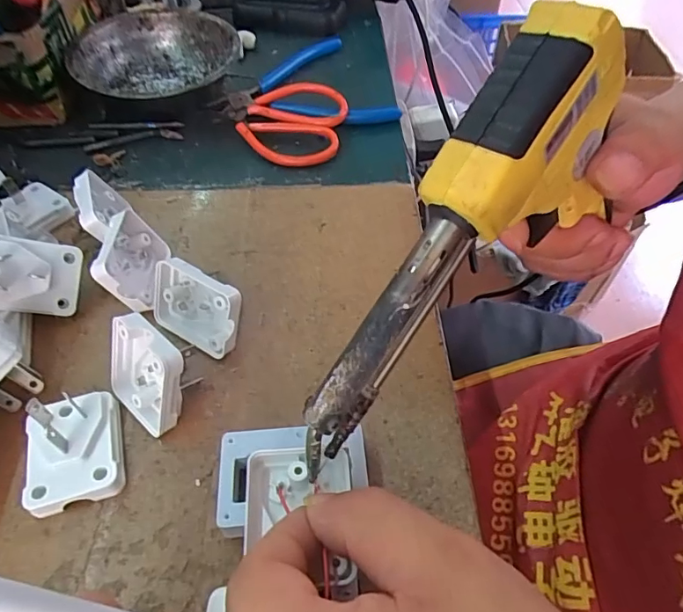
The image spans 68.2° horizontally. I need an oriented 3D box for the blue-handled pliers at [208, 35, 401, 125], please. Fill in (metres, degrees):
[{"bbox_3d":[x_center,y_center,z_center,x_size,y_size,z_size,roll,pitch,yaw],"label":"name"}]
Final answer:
[{"bbox_3d":[-0.040,-0.180,0.420,0.132,0.013,0.131,-18,54,-13],"label":"blue-handled pliers"}]

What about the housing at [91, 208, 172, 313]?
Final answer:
[{"bbox_3d":[-0.117,-0.023,0.277,0.016,0.038,0.049,-23,45,20],"label":"housing"}]

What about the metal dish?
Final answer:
[{"bbox_3d":[-0.150,-0.196,0.409,0.122,0.044,0.112,1,51,-1],"label":"metal dish"}]

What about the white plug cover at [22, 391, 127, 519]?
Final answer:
[{"bbox_3d":[-0.115,0.061,0.219,0.037,0.023,0.047,-10,52,-8],"label":"white plug cover"}]

